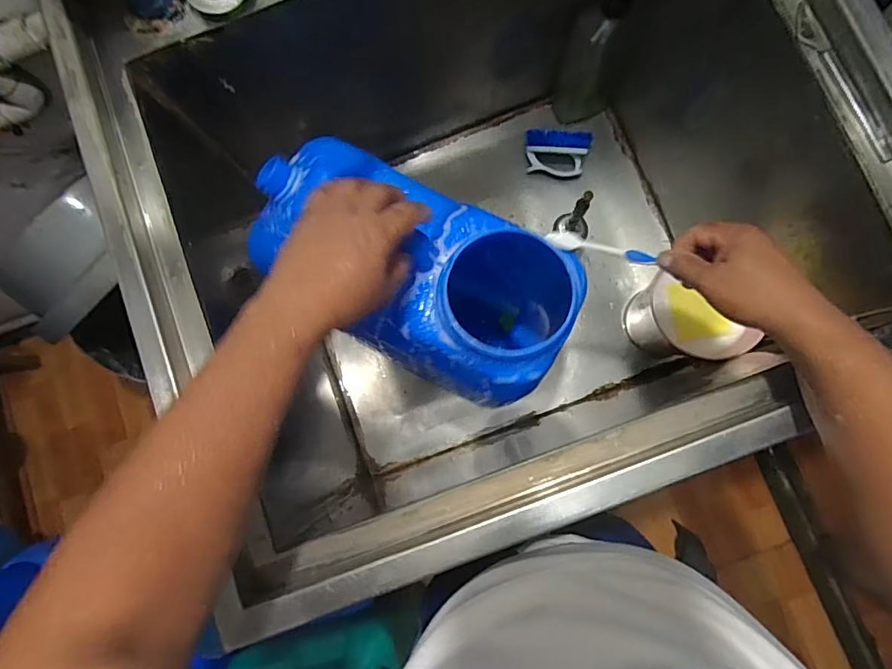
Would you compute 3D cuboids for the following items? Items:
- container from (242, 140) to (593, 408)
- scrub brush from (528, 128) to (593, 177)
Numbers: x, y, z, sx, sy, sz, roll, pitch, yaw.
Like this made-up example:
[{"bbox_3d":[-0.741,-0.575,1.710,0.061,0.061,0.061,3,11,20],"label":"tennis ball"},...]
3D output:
[{"bbox_3d":[-0.018,-0.054,0.629,0.310,0.387,0.175,24,86,7],"label":"container"},{"bbox_3d":[0.191,-0.313,0.845,0.110,0.052,0.065,8,84,5],"label":"scrub brush"}]

